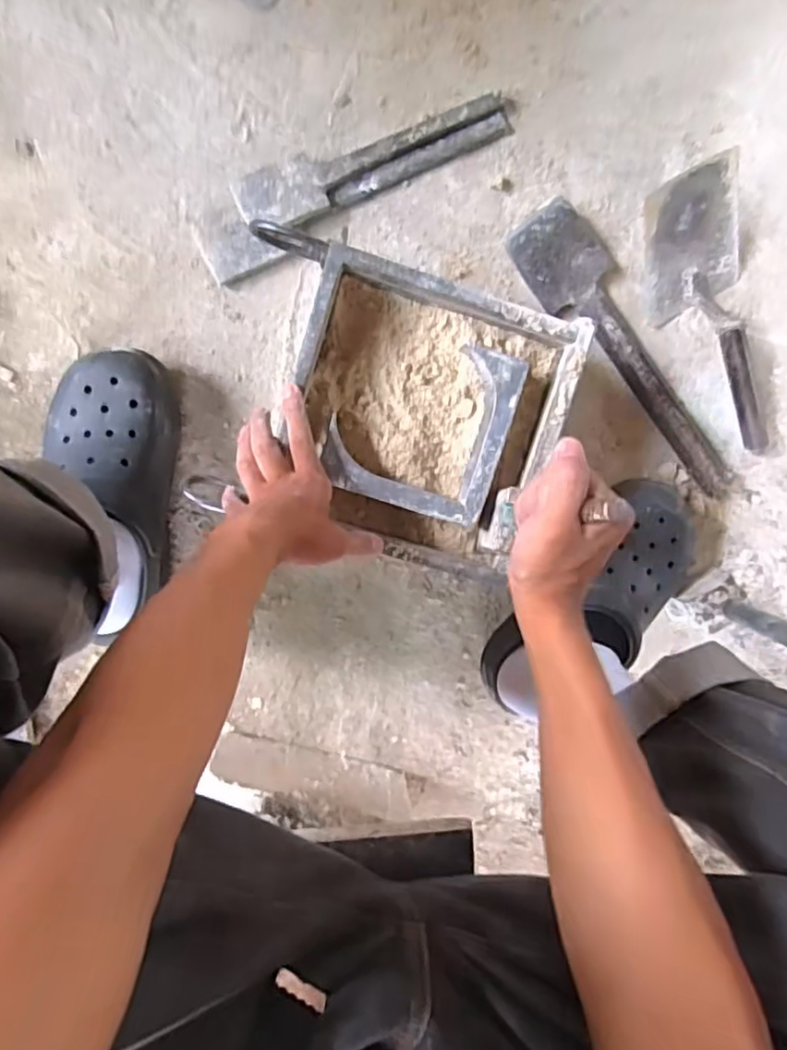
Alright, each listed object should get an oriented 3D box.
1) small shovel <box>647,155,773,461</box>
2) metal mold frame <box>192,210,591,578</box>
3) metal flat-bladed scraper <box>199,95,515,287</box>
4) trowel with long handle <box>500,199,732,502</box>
[{"bbox_3d":[0.326,-0.201,0.635,0.103,0.065,0.281,-26,98,-6],"label":"small shovel"},{"bbox_3d":[-0.002,-0.094,0.545,0.277,0.049,0.229,15,95,-6],"label":"metal mold frame"},{"bbox_3d":[-0.037,-0.343,0.624,0.324,0.022,0.071,-30,98,-5],"label":"metal flat-bladed scraper"},{"bbox_3d":[0.246,-0.176,0.658,0.078,0.023,0.336,-40,98,0],"label":"trowel with long handle"}]

